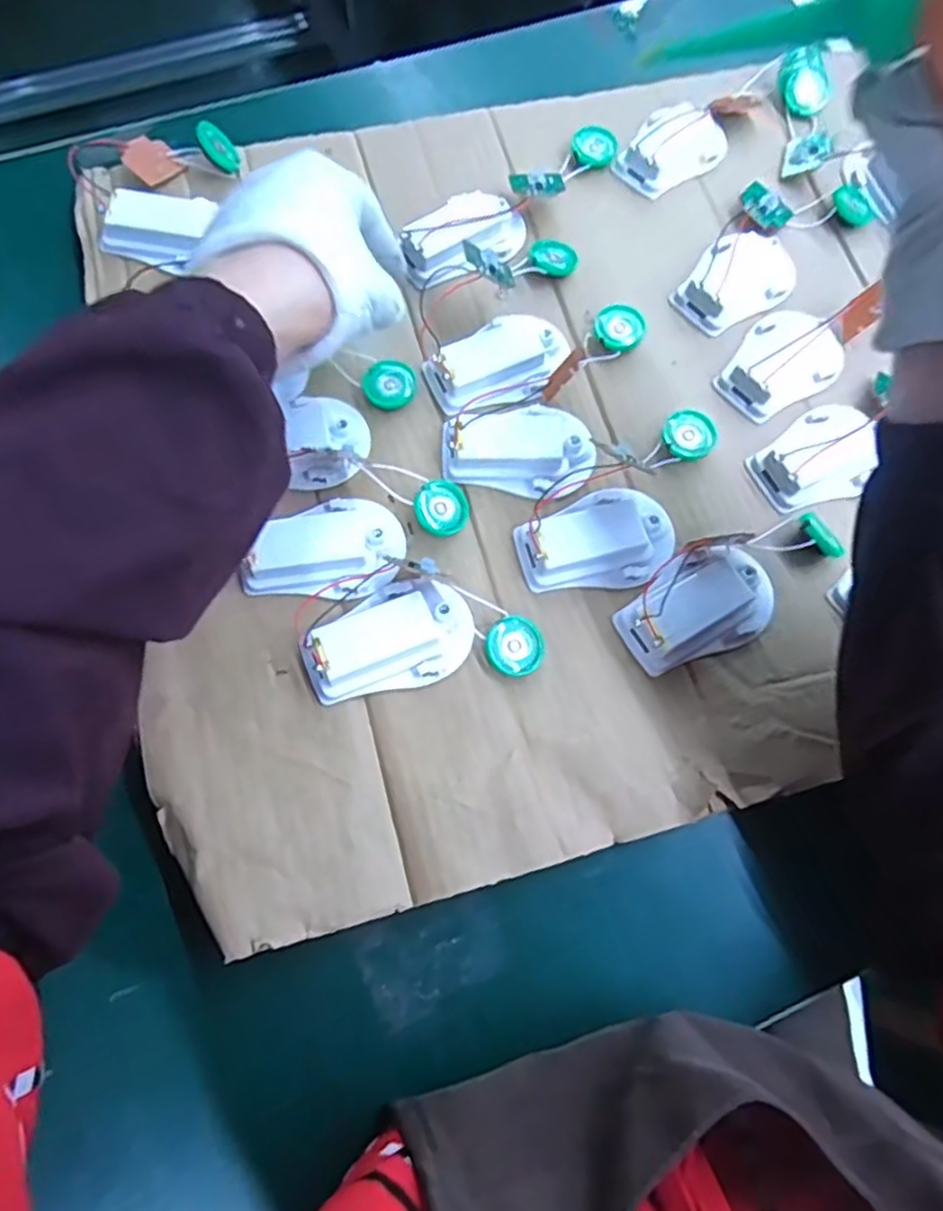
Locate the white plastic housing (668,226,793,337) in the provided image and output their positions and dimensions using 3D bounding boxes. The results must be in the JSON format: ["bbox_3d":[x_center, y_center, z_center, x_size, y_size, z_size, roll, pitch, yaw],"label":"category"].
[{"bbox_3d":[0.158,-0.194,0.424,0.079,0.015,0.048,-38,76,-12],"label":"white plastic housing"}]

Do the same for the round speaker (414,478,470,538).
[{"bbox_3d":[-0.015,-0.050,0.367,0.029,0.004,0.028,0,90,-21],"label":"round speaker"}]

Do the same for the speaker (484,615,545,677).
[{"bbox_3d":[0.021,0.020,0.348,0.028,0.011,0.028,0,72,-1],"label":"speaker"}]

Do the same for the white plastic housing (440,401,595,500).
[{"bbox_3d":[0.024,-0.085,0.378,0.078,0.017,0.051,6,72,1],"label":"white plastic housing"}]

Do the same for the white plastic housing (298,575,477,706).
[{"bbox_3d":[-0.039,0.016,0.340,0.079,0.024,0.052,-23,74,-9],"label":"white plastic housing"}]

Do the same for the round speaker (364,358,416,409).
[{"bbox_3d":[-0.045,-0.121,0.393,0.027,0.004,0.028,-1,94,-17],"label":"round speaker"}]

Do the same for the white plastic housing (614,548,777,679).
[{"bbox_3d":[0.113,0.002,0.354,0.078,0.015,0.047,-30,75,-10],"label":"white plastic housing"}]

